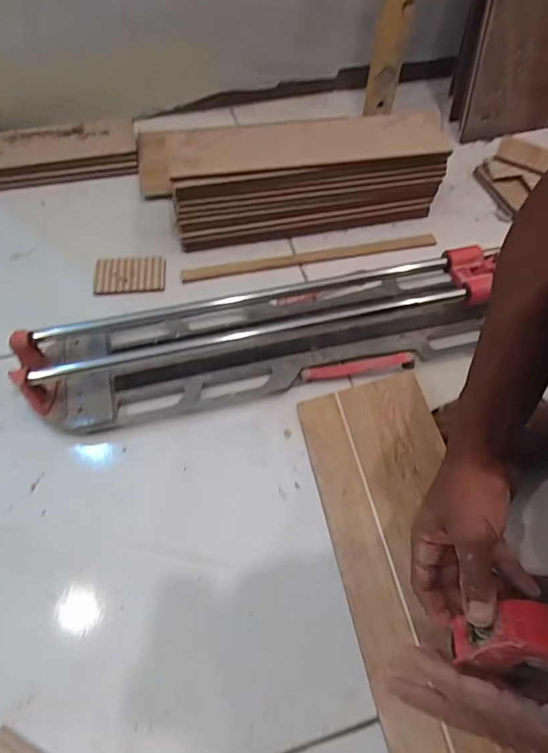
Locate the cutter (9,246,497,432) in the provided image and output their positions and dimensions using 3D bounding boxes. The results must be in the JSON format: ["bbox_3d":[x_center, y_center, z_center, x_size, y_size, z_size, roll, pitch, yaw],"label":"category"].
[{"bbox_3d":[-0.003,-0.050,0.587,0.565,0.086,0.127,-12,60,-8],"label":"cutter"}]

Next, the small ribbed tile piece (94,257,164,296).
[{"bbox_3d":[-0.208,-0.148,0.681,0.100,0.015,0.063,-5,59,-4],"label":"small ribbed tile piece"}]

